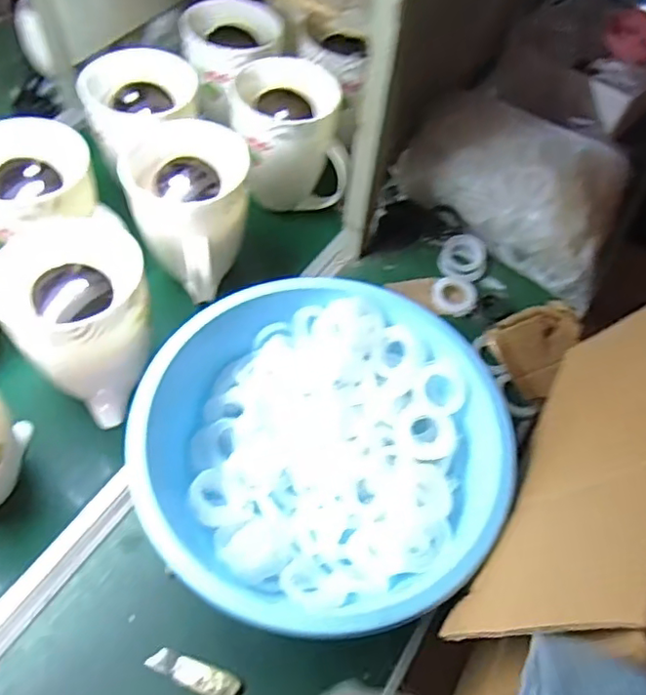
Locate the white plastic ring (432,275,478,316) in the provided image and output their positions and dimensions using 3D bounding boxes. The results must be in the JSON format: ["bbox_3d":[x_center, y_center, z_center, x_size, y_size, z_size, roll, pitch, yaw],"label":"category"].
[{"bbox_3d":[0.191,-0.075,0.850,0.062,0.020,0.061,2,56,-3],"label":"white plastic ring"}]

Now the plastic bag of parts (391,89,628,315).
[{"bbox_3d":[0.297,-0.257,0.895,0.334,0.152,0.210,29,58,15],"label":"plastic bag of parts"}]

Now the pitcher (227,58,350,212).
[{"bbox_3d":[-0.057,-0.311,0.900,0.159,0.179,0.161,-12,58,-13],"label":"pitcher"}]

